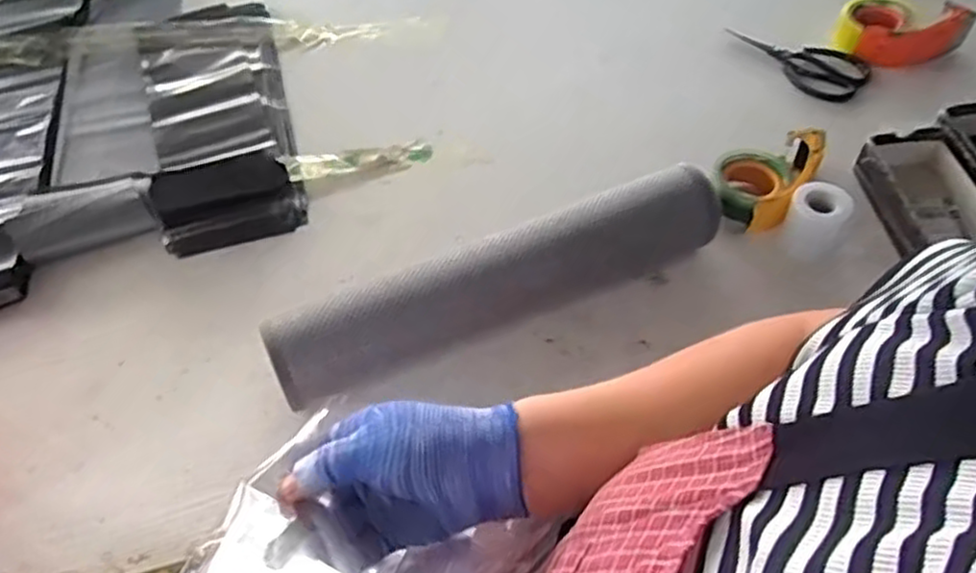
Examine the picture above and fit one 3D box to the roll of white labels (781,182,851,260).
[{"bbox_3d":[0.372,-0.074,0.823,0.061,0.067,0.067,-3,52,4],"label":"roll of white labels"}]

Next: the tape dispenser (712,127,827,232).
[{"bbox_3d":[0.336,-0.138,0.885,0.109,0.068,0.150,25,59,23],"label":"tape dispenser"}]

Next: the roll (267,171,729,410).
[{"bbox_3d":[0.024,0.004,0.782,0.503,0.091,0.084,-23,54,-12],"label":"roll"}]

